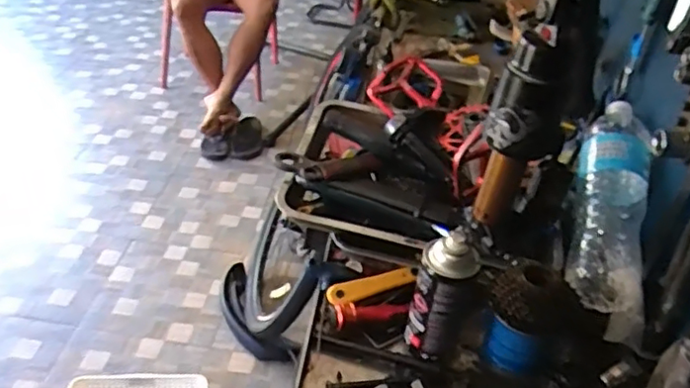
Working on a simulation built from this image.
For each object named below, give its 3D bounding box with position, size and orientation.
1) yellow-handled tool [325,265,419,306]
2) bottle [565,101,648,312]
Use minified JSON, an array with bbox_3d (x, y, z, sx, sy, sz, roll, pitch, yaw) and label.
[{"bbox_3d":[0.035,0.119,0.822,0.123,0.022,0.026,-11,41,-18],"label":"yellow-handled tool"},{"bbox_3d":[0.358,0.005,0.833,0.098,0.071,0.308,13,65,11],"label":"bottle"}]

